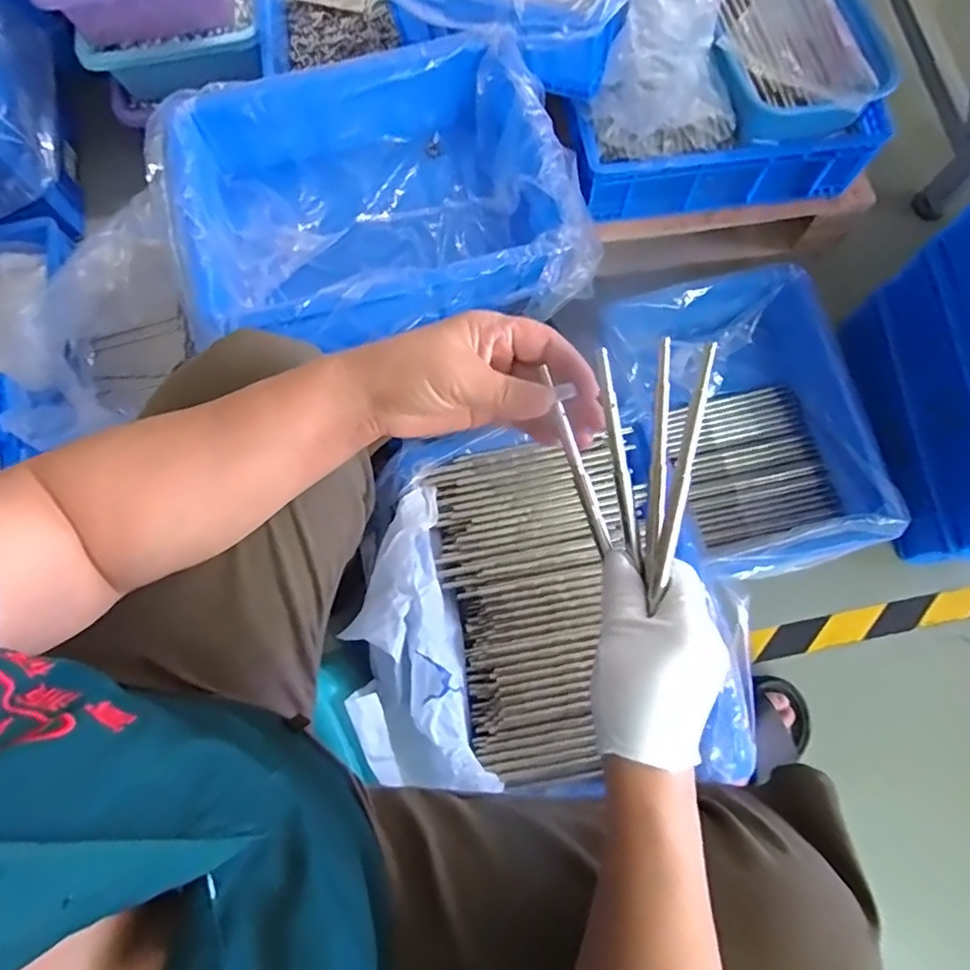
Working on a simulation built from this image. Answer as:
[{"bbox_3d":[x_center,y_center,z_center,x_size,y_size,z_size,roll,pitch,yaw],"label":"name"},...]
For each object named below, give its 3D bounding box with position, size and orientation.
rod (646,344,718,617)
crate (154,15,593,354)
[{"bbox_3d":[0.104,-0.002,0.312,0.009,0.009,0.139,9,106,3],"label":"rod"},{"bbox_3d":[-0.125,-0.319,0.698,0.449,0.113,0.351,-12,76,-2],"label":"crate"}]

